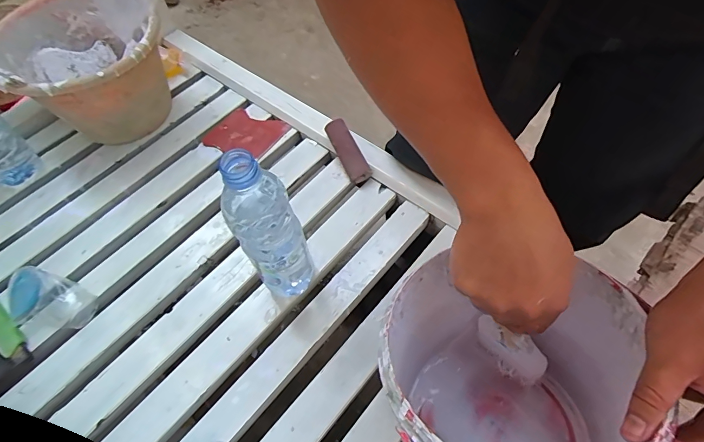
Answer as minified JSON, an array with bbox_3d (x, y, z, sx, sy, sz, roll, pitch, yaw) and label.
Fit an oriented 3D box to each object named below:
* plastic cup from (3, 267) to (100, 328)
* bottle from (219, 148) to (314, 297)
[{"bbox_3d":[-0.375,0.100,0.496,0.082,0.059,0.068,18,61,16],"label":"plastic cup"},{"bbox_3d":[-0.082,0.021,0.423,0.062,0.235,0.047,-35,61,-14],"label":"bottle"}]

